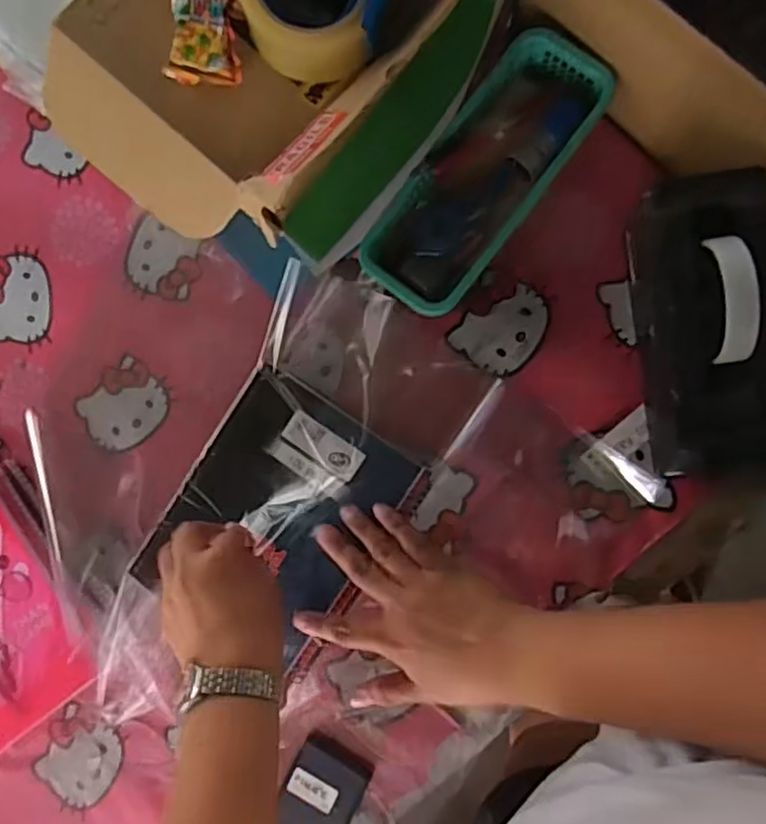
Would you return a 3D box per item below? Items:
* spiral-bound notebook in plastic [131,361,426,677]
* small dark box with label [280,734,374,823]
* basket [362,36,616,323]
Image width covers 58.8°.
[{"bbox_3d":[-0.079,0.076,0.514,0.145,0.011,0.180,33,92,9],"label":"spiral-bound notebook in plastic"},{"bbox_3d":[-0.054,0.323,0.552,0.058,0.012,0.105,25,90,9],"label":"small dark box with label"},{"bbox_3d":[0.083,-0.183,0.544,0.092,0.053,0.232,38,92,9],"label":"basket"}]

